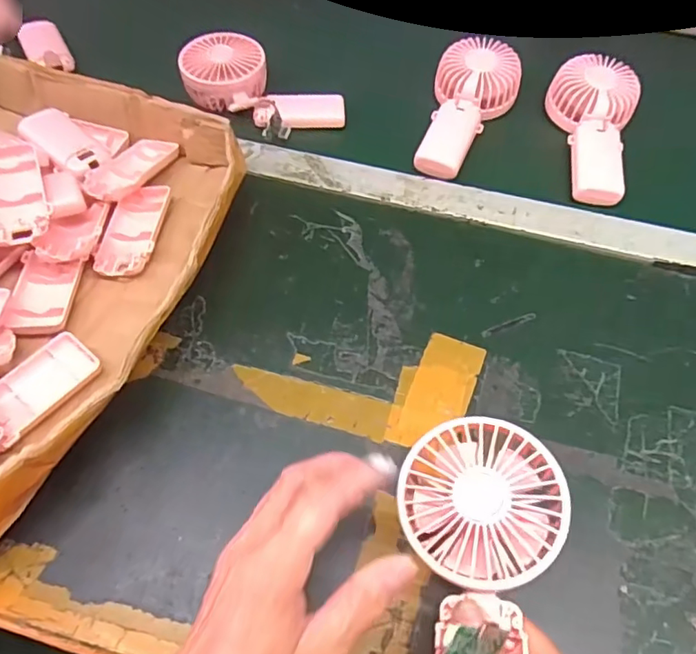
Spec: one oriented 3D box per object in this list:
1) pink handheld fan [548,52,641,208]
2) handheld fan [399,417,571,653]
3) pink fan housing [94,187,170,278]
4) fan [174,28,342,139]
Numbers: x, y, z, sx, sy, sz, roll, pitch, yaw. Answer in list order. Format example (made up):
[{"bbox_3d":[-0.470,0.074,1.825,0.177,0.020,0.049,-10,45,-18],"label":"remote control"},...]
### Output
[{"bbox_3d":[0.236,-0.195,0.533,0.082,0.044,0.162,14,59,8],"label":"pink handheld fan"},{"bbox_3d":[0.063,0.135,0.267,0.080,0.038,0.182,8,70,4],"label":"handheld fan"},{"bbox_3d":[-0.181,-0.085,0.467,0.044,0.011,0.100,4,58,1],"label":"pink fan housing"},{"bbox_3d":[-0.088,-0.240,0.565,0.168,0.038,0.086,24,61,-4],"label":"fan"}]

